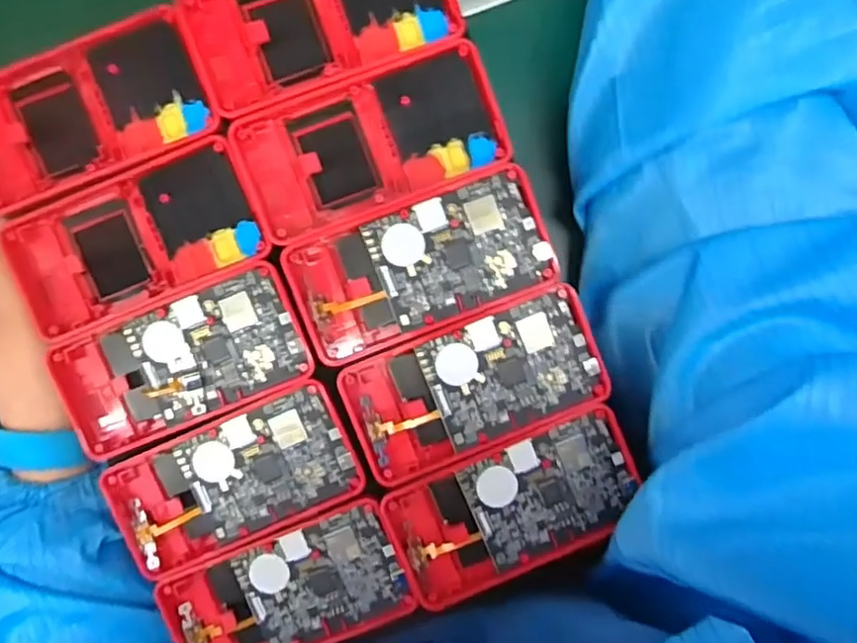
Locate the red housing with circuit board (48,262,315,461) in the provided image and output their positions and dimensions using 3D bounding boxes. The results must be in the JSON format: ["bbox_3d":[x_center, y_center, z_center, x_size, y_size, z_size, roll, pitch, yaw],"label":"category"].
[{"bbox_3d":[-0.118,0.019,0.299,0.117,0.010,0.061,-22,89,6],"label":"red housing with circuit board"}]

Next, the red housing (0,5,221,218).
[{"bbox_3d":[-0.163,-0.101,0.291,0.118,0.016,0.066,-20,90,6],"label":"red housing"}]

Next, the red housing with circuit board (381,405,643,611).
[{"bbox_3d":[0.043,0.091,0.299,0.118,0.018,0.062,-23,94,7],"label":"red housing with circuit board"}]

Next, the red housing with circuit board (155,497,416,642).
[{"bbox_3d":[-0.069,0.136,0.306,0.115,0.012,0.062,-23,94,7],"label":"red housing with circuit board"}]

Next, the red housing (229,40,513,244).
[{"bbox_3d":[-0.026,-0.084,0.295,0.119,0.022,0.061,-21,92,-2],"label":"red housing"}]

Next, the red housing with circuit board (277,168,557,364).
[{"bbox_3d":[-0.003,-0.027,0.291,0.119,0.018,0.061,-21,94,7],"label":"red housing with circuit board"}]

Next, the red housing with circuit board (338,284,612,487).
[{"bbox_3d":[0.022,0.031,0.296,0.118,0.018,0.061,-21,94,7],"label":"red housing with circuit board"}]

